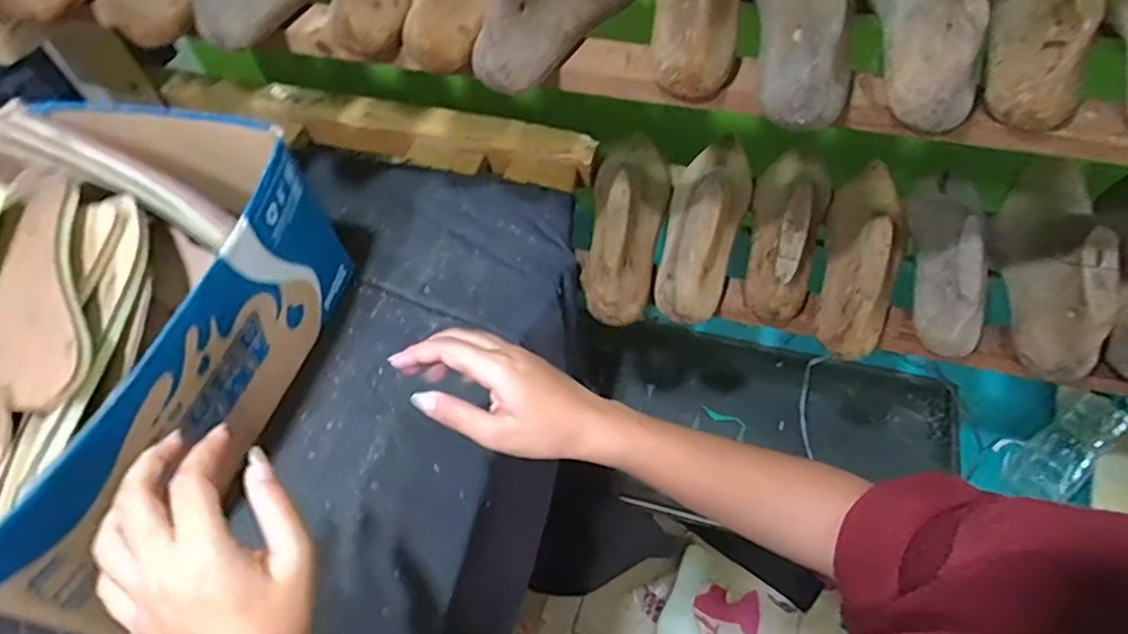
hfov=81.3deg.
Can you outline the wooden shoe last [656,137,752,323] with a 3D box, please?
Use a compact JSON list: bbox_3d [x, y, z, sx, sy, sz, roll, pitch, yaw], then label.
[{"bbox_3d":[0.145,-0.102,0.654,0.077,0.107,0.236,9,57,9],"label":"wooden shoe last"}]

